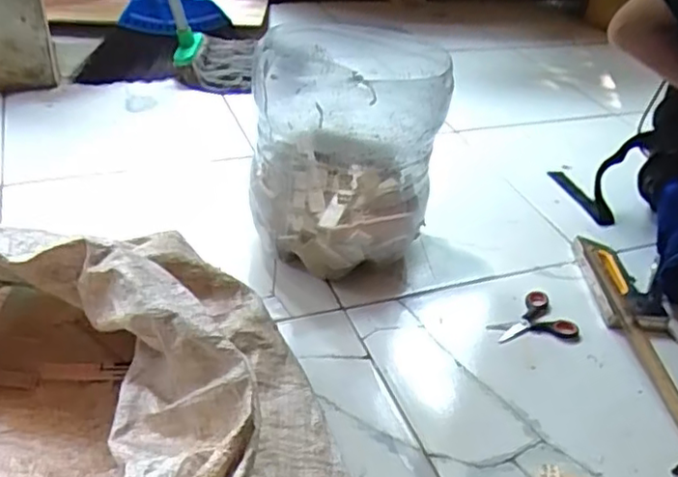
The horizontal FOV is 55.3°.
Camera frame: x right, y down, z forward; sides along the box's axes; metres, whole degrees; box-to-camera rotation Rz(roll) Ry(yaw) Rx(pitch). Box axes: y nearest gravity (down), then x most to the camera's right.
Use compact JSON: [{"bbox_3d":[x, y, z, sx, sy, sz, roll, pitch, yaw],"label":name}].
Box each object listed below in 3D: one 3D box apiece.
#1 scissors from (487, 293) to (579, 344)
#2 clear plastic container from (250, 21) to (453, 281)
[{"bbox_3d":[0.247,0.112,0.845,0.106,0.013,0.080,-12,42,-23],"label":"scissors"},{"bbox_3d":[0.005,-0.083,0.835,0.177,0.303,0.175,-25,48,-34],"label":"clear plastic container"}]

